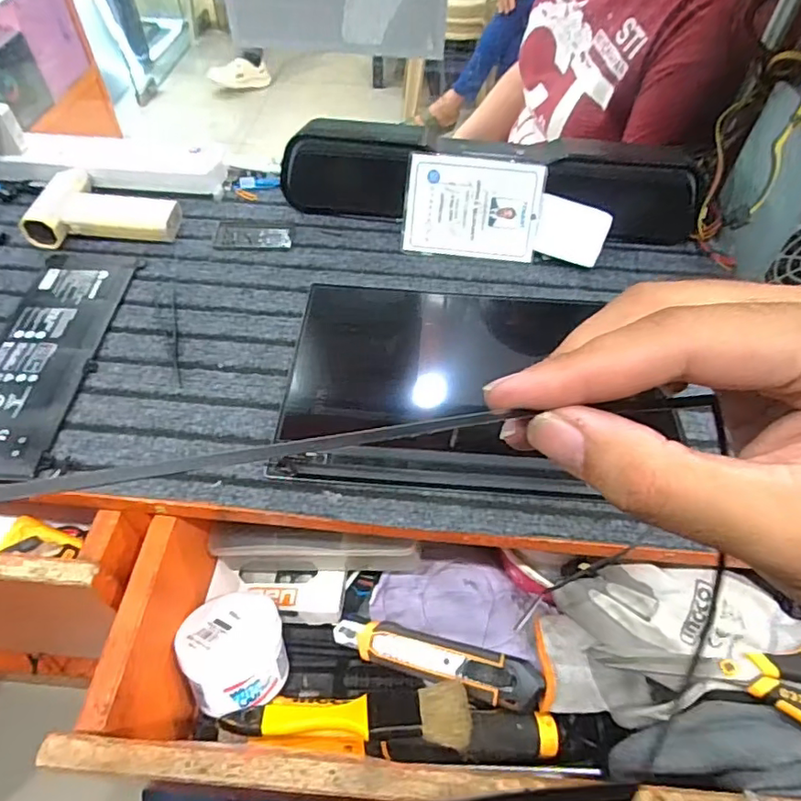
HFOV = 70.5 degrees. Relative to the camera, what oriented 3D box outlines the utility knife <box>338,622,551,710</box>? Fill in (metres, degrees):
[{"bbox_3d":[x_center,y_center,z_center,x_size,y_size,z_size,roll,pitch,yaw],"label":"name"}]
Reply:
[{"bbox_3d":[0.027,0.209,0.454,0.165,0.027,0.035,14,52,9],"label":"utility knife"}]

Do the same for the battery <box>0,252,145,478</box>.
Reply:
[{"bbox_3d":[-0.306,-0.044,0.487,0.089,0.007,0.258,2,51,0],"label":"battery"}]

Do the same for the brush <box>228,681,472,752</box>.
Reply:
[{"bbox_3d":[-0.037,0.238,0.420,0.175,0.035,0.041,-2,51,-3],"label":"brush"}]

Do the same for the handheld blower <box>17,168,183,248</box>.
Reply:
[{"bbox_3d":[-0.306,-0.204,0.595,0.142,0.034,0.093,-5,52,-6],"label":"handheld blower"}]

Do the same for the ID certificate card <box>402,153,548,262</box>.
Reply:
[{"bbox_3d":[0.073,-0.194,0.572,0.133,0.094,0.006,6,19,4],"label":"ID certificate card"}]

